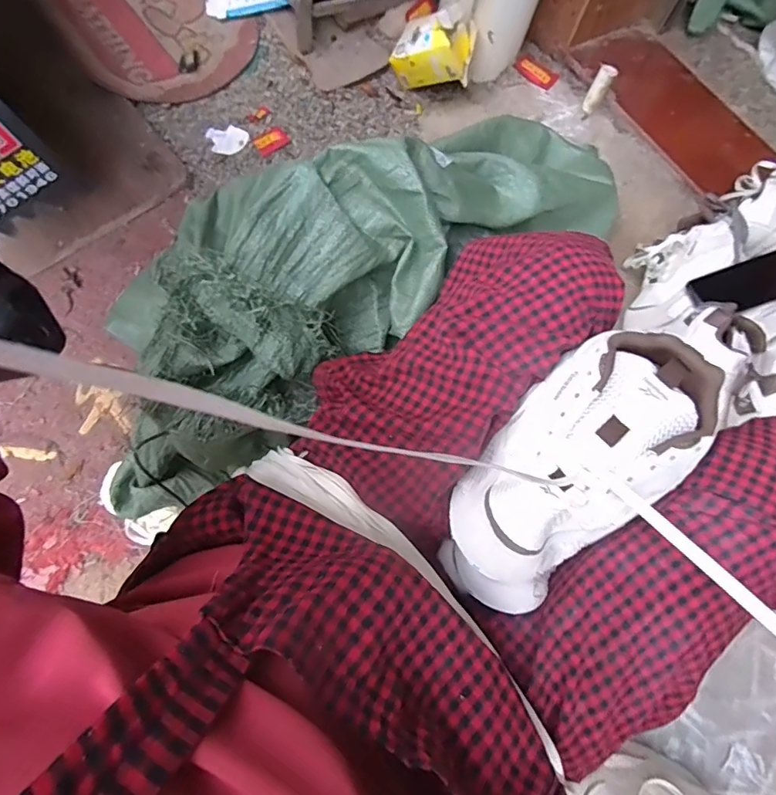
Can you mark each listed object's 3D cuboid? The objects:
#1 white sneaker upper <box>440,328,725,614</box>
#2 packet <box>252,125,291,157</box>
[{"bbox_3d":[0.136,0.057,0.371,0.121,0.069,0.250,43,96,12],"label":"white sneaker upper"},{"bbox_3d":[-0.237,-0.520,1.007,0.069,0.009,0.042,-40,79,-18],"label":"packet"}]

